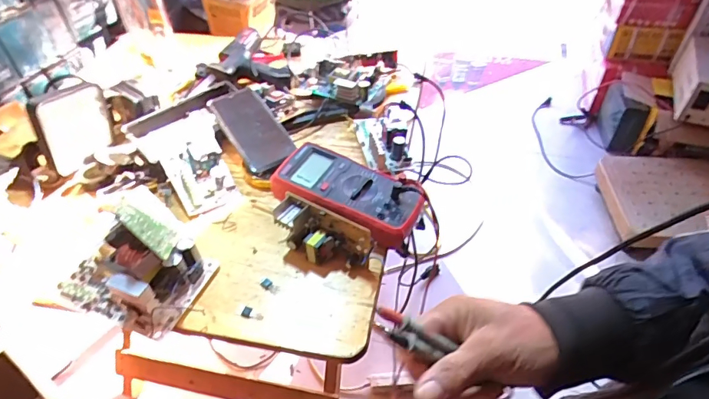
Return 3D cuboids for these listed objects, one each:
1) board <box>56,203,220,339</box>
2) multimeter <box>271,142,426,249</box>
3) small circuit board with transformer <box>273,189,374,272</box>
[{"bbox_3d":[-0.242,0.055,0.485,0.141,0.110,0.117,16,48,18],"label":"board"},{"bbox_3d":[-0.006,-0.007,0.563,0.184,0.049,0.095,16,48,19],"label":"multimeter"},{"bbox_3d":[-0.037,0.041,0.521,0.120,0.061,0.046,22,51,23],"label":"small circuit board with transformer"}]

